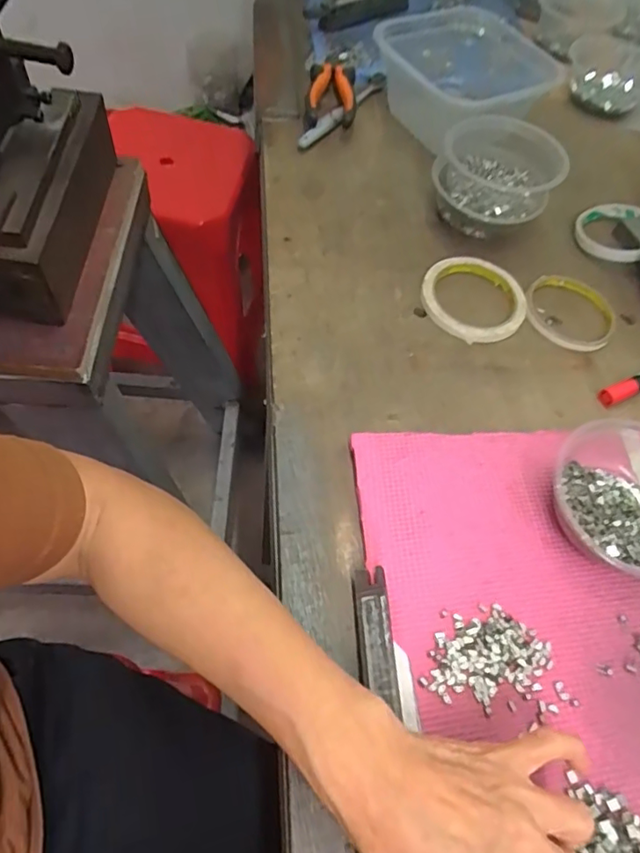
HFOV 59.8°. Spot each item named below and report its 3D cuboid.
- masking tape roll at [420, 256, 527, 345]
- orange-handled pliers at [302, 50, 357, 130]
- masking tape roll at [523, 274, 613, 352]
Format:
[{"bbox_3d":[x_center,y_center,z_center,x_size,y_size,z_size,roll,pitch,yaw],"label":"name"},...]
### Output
[{"bbox_3d":[0.145,-0.122,0.522,0.097,0.010,0.102,2,59,-3],"label":"masking tape roll"},{"bbox_3d":[0.015,-0.401,0.663,0.057,0.027,0.155,7,59,-4],"label":"orange-handled pliers"},{"bbox_3d":[0.238,-0.110,0.529,0.084,0.009,0.084,2,59,-3],"label":"masking tape roll"}]

